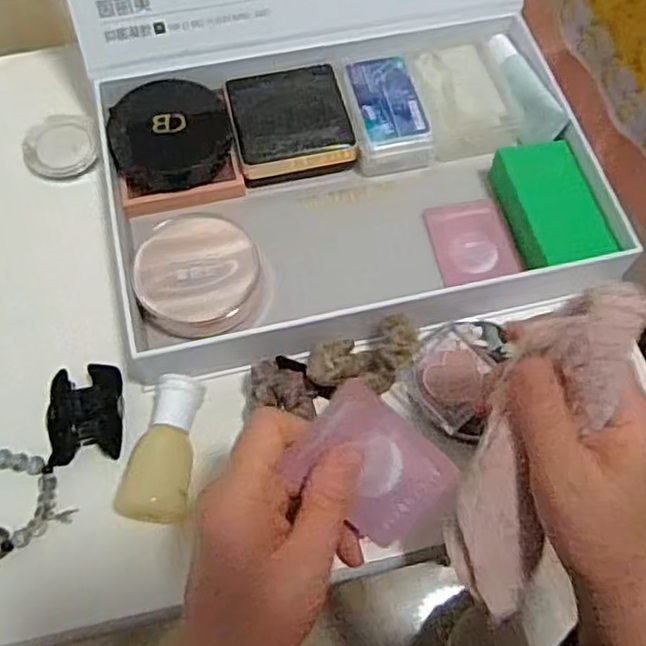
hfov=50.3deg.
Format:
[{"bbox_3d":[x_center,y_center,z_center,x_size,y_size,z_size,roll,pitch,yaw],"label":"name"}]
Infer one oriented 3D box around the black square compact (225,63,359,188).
[{"bbox_3d":[-0.022,-0.131,0.450,0.073,0.018,0.076,-13,68,-7],"label":"black square compact"}]

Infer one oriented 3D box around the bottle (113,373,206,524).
[{"bbox_3d":[-0.083,0.065,0.361,0.033,0.022,0.076,4,67,0],"label":"bottle"}]

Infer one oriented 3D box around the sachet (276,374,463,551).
[{"bbox_3d":[0.021,0.060,0.291,0.066,0.004,0.050,41,95,-17],"label":"sachet"}]

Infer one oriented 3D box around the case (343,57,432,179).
[{"bbox_3d":[0.041,-0.136,0.448,0.045,0.023,0.075,-11,68,-6],"label":"case"}]

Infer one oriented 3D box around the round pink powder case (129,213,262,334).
[{"bbox_3d":[-0.071,-0.029,0.394,0.068,0.026,0.070,1,67,-1],"label":"round pink powder case"}]

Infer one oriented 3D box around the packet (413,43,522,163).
[{"bbox_3d":[0.091,-0.148,0.461,0.058,0.026,0.074,-19,69,-9],"label":"packet"}]

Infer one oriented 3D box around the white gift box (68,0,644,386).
[{"bbox_3d":[0.006,-0.177,0.373,0.280,0.209,0.311,-16,68,-8],"label":"white gift box"}]

